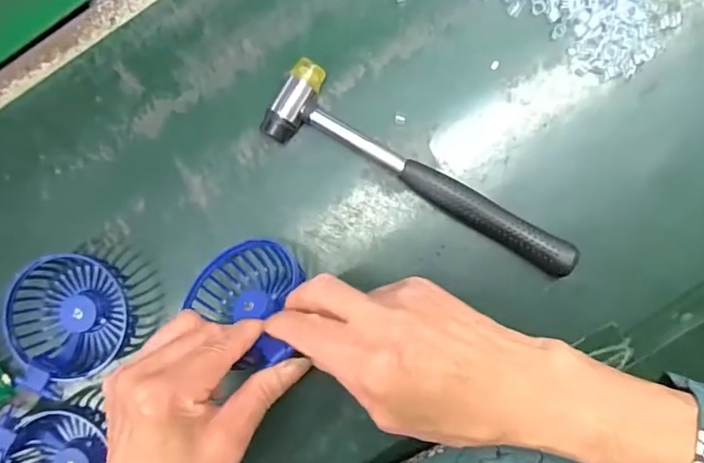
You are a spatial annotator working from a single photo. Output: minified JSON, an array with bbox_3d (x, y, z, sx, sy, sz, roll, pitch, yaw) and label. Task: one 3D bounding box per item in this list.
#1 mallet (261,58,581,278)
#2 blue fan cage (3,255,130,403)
[{"bbox_3d":[0.054,-0.045,0.376,0.234,0.023,0.055,27,93,4],"label":"mallet"},{"bbox_3d":[-0.207,0.064,0.388,0.079,0.038,0.090,-26,89,5],"label":"blue fan cage"}]

